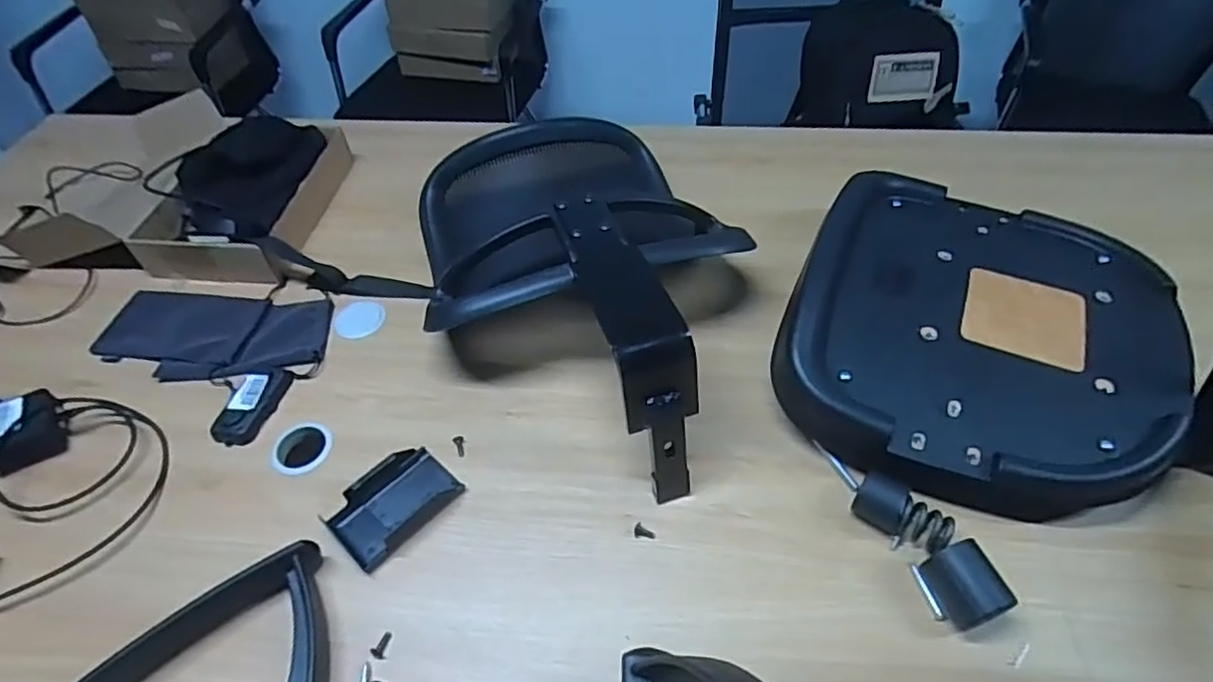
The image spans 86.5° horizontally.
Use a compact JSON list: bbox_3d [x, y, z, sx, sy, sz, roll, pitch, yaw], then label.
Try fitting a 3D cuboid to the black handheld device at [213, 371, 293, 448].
[{"bbox_3d":[-0.427,0.075,0.775,0.052,0.027,0.103,11,52,13],"label":"black handheld device"}]

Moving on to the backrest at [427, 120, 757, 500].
[{"bbox_3d":[-0.028,-0.103,0.799,0.371,0.177,0.580,-17,51,-10],"label":"backrest"}]

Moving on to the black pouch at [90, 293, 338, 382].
[{"bbox_3d":[-0.522,-0.009,0.849,0.304,0.019,0.128,2,50,5],"label":"black pouch"}]

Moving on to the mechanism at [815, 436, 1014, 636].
[{"bbox_3d":[0.296,0.176,0.638,0.065,0.049,0.217,-24,53,-16],"label":"mechanism"}]

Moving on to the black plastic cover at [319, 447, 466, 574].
[{"bbox_3d":[-0.226,0.171,0.686,0.080,0.027,0.126,35,60,28],"label":"black plastic cover"}]

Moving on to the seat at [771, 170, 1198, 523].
[{"bbox_3d":[0.430,-0.022,0.761,0.401,0.094,0.447,16,52,16],"label":"seat"}]

